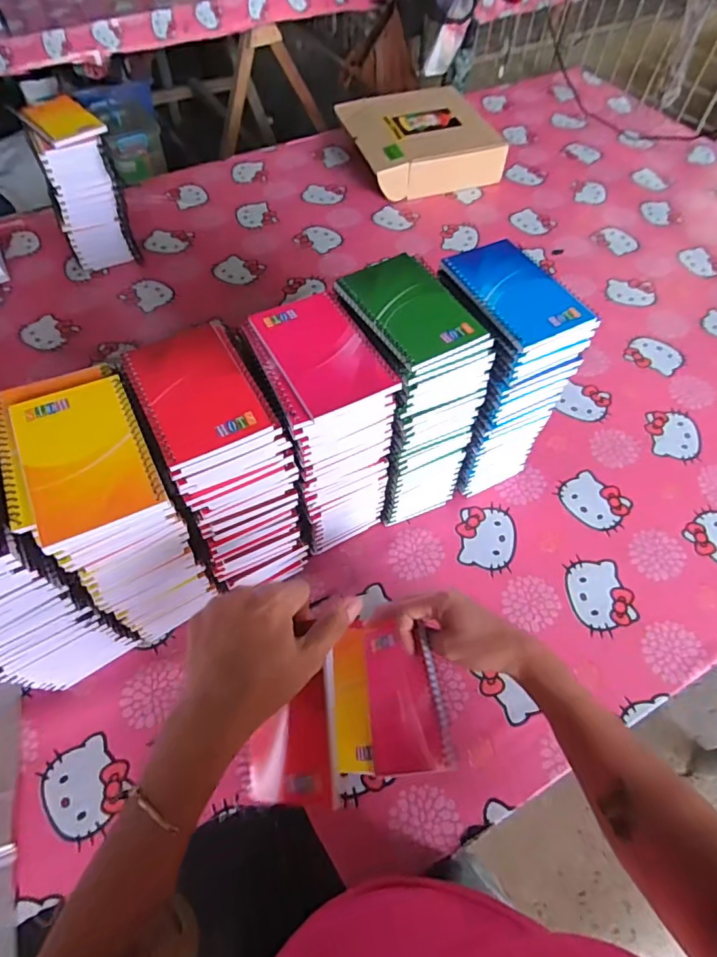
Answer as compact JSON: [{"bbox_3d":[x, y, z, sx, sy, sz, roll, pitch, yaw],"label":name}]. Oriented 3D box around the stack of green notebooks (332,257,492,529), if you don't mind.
[{"bbox_3d":[0.048,-0.076,0.567,0.099,0.271,0.131,-24,61,-15],"label":"stack of green notebooks"}]

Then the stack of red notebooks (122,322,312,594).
[{"bbox_3d":[-0.123,-0.010,0.503,0.103,0.228,0.139,-20,60,-13],"label":"stack of red notebooks"}]

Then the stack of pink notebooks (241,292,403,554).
[{"bbox_3d":[-0.034,-0.037,0.544,0.095,0.257,0.124,-23,61,-14],"label":"stack of pink notebooks"}]

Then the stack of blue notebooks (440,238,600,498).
[{"bbox_3d":[0.144,-0.098,0.580,0.094,0.269,0.126,-21,61,-14],"label":"stack of blue notebooks"}]

